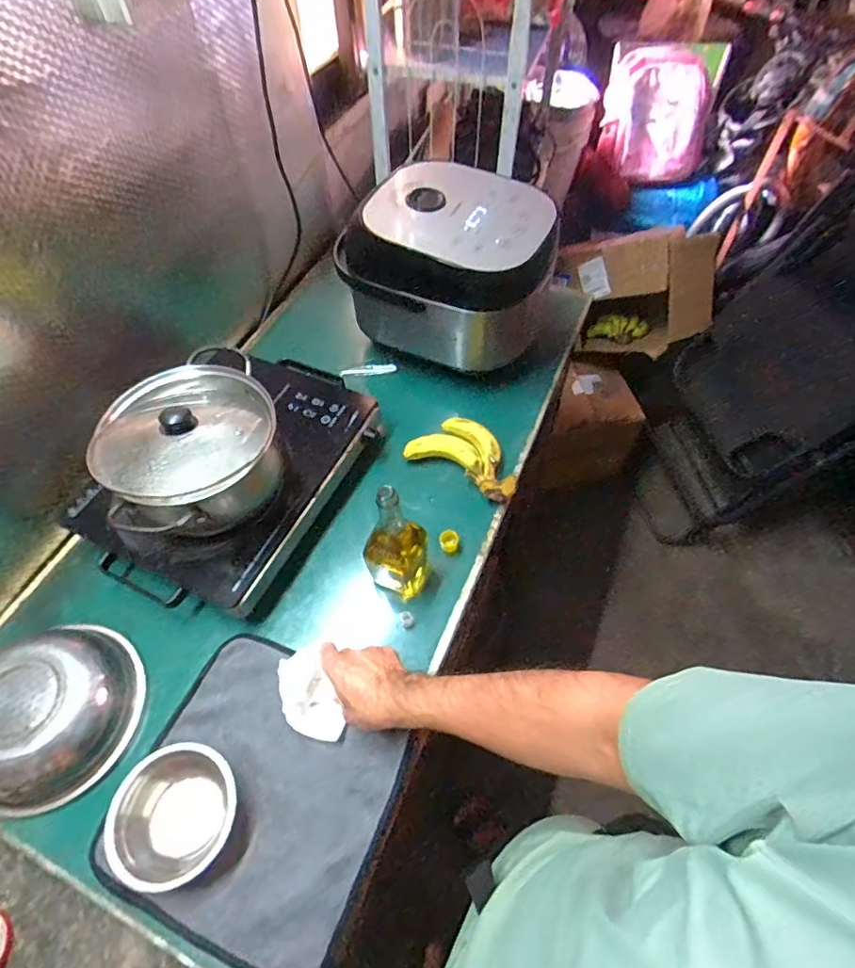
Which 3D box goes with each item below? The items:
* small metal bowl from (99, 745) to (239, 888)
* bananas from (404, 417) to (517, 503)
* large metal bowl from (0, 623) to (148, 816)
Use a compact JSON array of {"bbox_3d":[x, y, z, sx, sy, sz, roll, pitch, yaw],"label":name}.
[{"bbox_3d":[-0.271,0.361,0.575,0.129,0.061,0.132,-12,57,-7],"label":"small metal bowl"},{"bbox_3d":[0.066,-0.048,0.848,0.187,0.045,0.111,27,61,17],"label":"bananas"},{"bbox_3d":[-0.447,0.267,0.625,0.171,0.082,0.187,0,57,0],"label":"large metal bowl"}]

